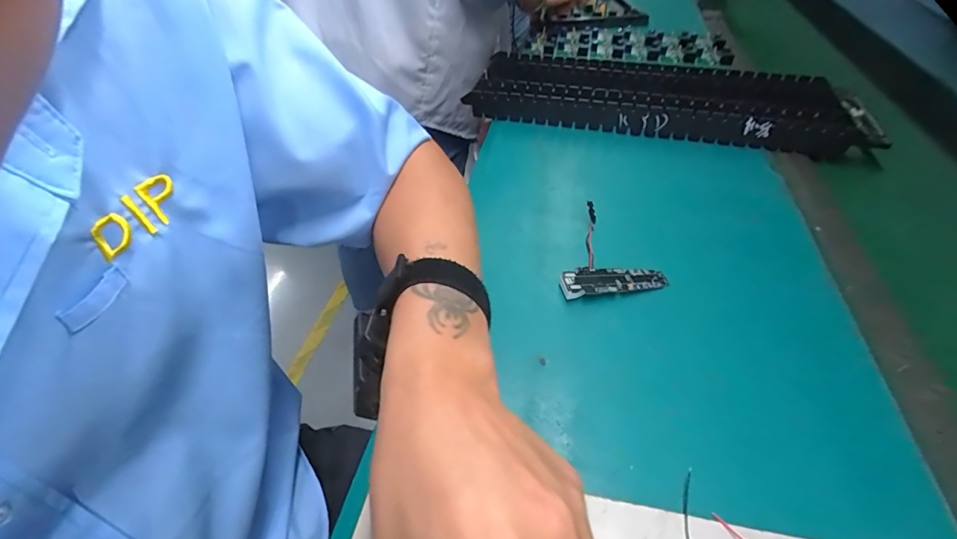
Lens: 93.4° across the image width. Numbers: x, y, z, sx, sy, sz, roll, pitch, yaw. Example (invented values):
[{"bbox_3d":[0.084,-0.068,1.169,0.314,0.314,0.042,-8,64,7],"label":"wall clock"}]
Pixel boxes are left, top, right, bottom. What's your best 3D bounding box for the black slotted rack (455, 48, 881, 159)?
[{"bbox_3d":[0.210,-0.198,0.531,0.425,0.047,0.145,13,44,14],"label":"black slotted rack"}]

